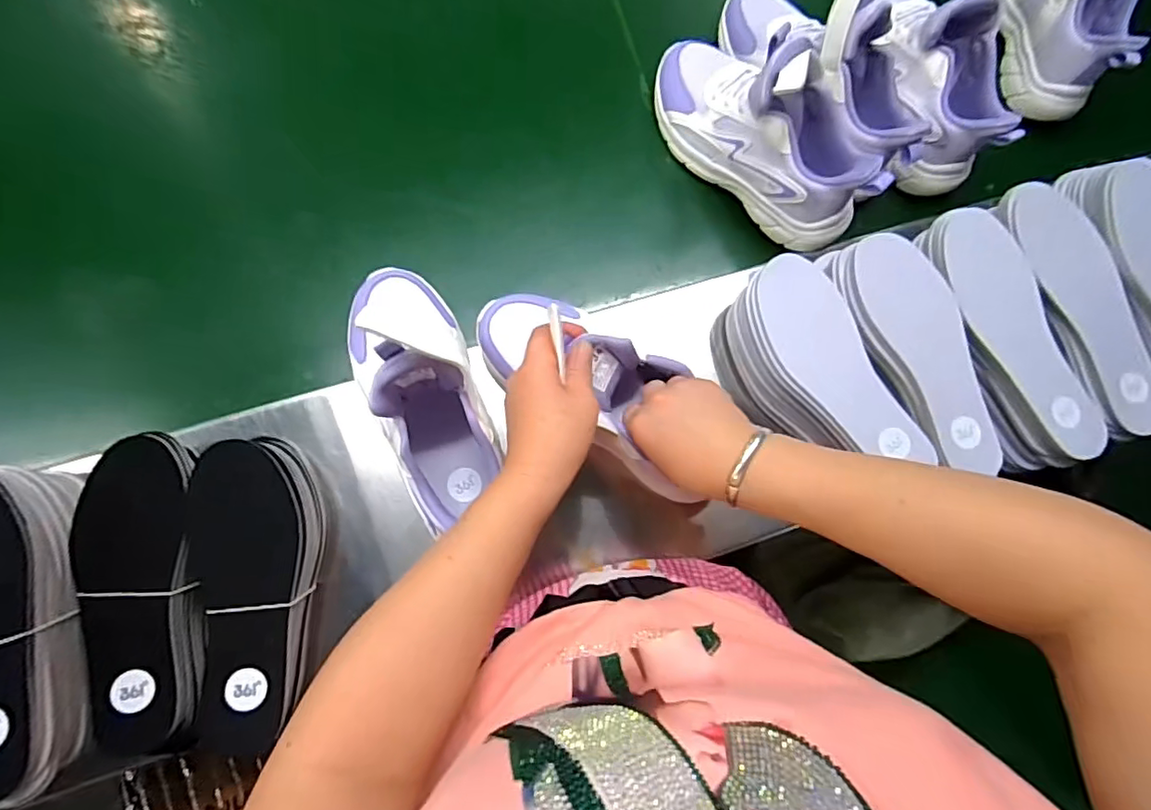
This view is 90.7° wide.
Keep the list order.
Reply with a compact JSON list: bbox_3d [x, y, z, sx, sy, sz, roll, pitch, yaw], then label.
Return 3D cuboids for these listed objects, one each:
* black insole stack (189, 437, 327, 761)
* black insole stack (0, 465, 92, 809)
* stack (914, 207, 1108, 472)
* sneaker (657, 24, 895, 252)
[{"bbox_3d":[-0.230,0.132,0.416,0.082,0.043,0.209,-8,84,-8],"label":"black insole stack"},{"bbox_3d":[-0.381,0.144,0.370,0.079,0.041,0.213,-9,84,-8],"label":"black insole stack"},{"bbox_3d":[0.383,-0.061,0.507,0.085,0.043,0.243,-22,86,-9],"label":"stack"},{"bbox_3d":[0.170,-0.251,0.511,0.081,0.139,0.228,-37,88,-10],"label":"sneaker"}]

